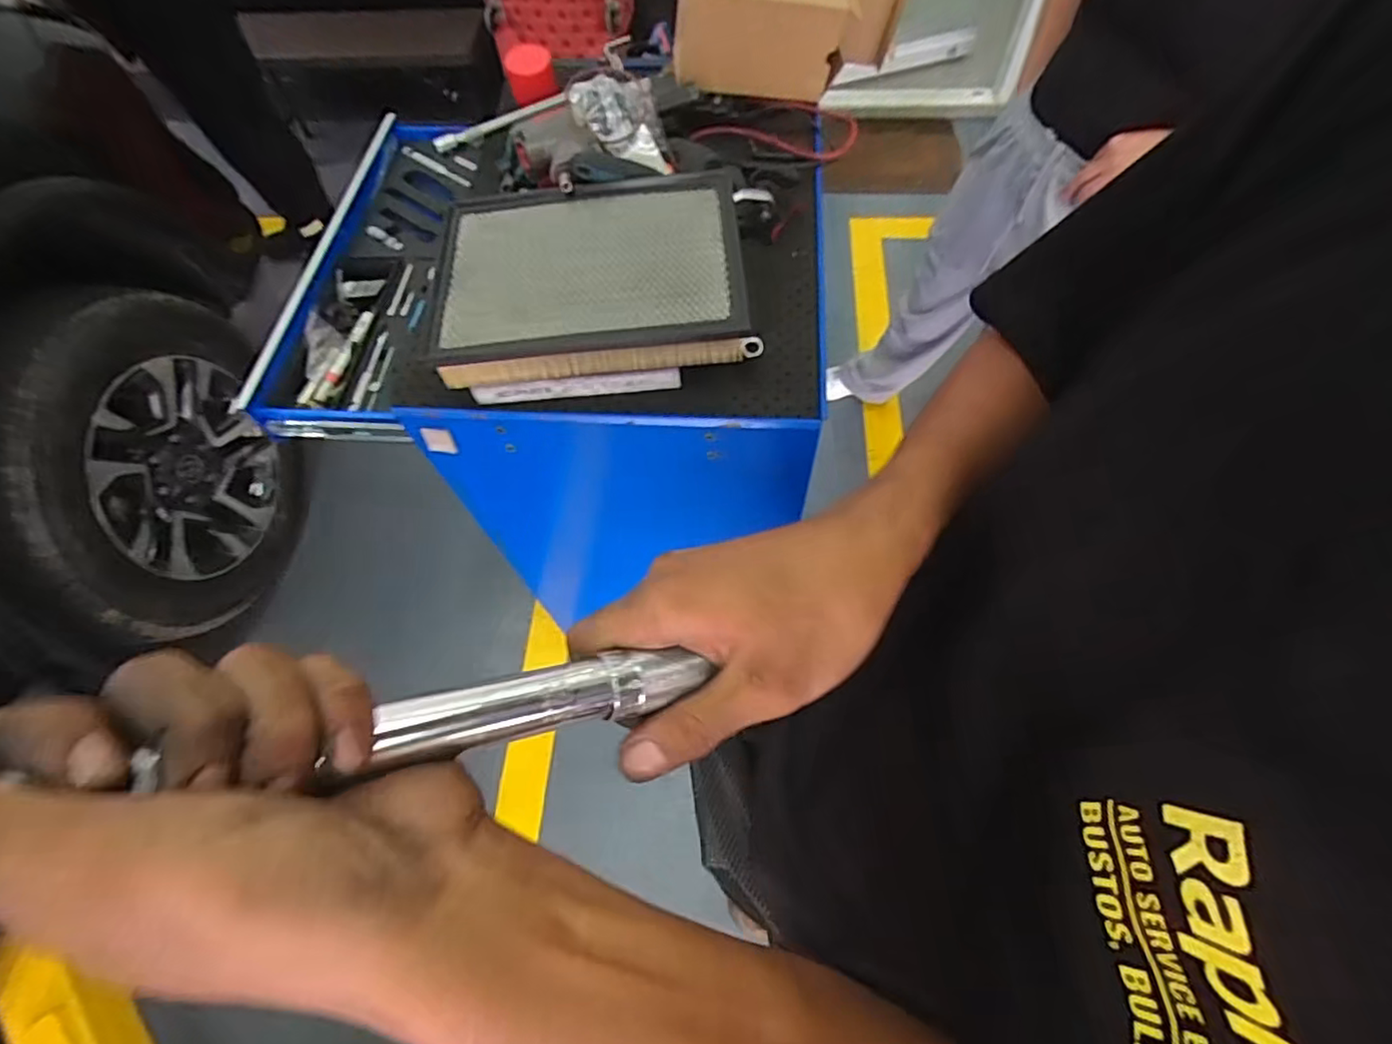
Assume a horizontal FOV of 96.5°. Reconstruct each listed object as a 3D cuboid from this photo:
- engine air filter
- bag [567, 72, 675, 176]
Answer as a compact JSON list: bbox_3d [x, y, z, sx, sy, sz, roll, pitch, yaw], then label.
[{"bbox_3d":[-0.109,-0.262,0.666,0.320,0.056,0.242,-4,62,1],"label":"engine air filter"},{"bbox_3d":[-0.085,-0.454,0.714,0.105,0.075,0.090,-15,62,-5],"label":"bag"}]

